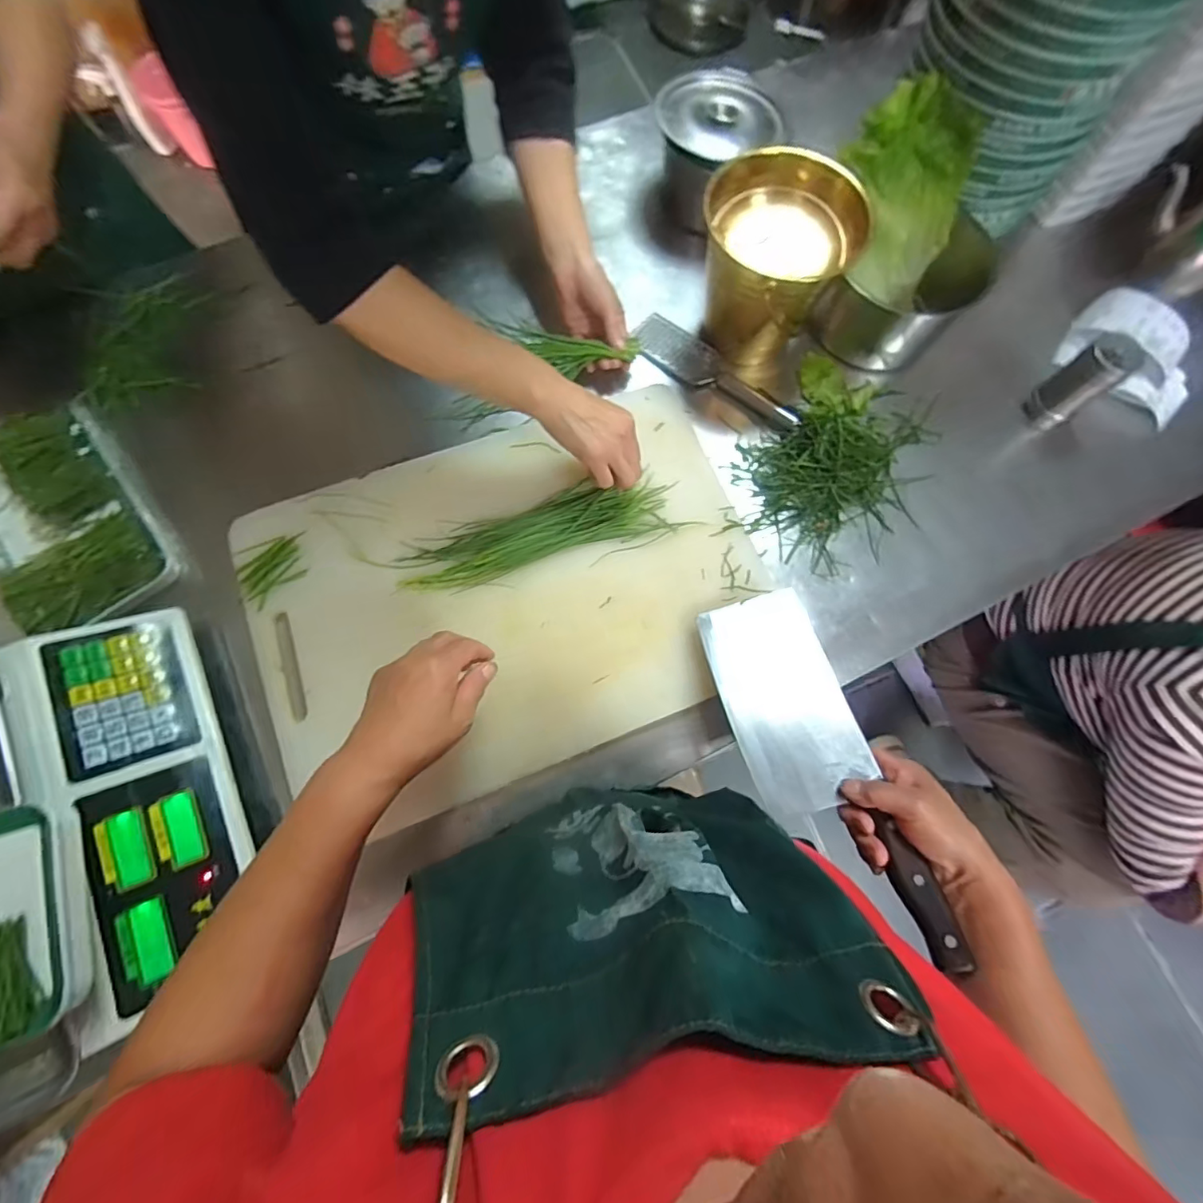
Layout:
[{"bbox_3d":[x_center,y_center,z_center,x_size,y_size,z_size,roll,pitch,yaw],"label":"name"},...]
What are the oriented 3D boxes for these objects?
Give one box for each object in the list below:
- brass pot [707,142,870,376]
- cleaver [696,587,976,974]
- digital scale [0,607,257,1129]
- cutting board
[{"bbox_3d":[0.169,-0.346,0.556,0.138,0.138,0.124,-32,78,-10],"label":"brass pot"},{"bbox_3d":[0.173,0.122,0.431,0.105,0.019,0.294,-18,61,-6],"label":"cleaver"},{"bbox_3d":[-0.455,0.181,0.382,0.309,0.105,0.298,-24,77,-8],"label":"digital scale"},{"bbox_3d":[-0.087,-0.018,0.502,0.465,0.034,0.335,-20,77,-7],"label":"cutting board"}]

